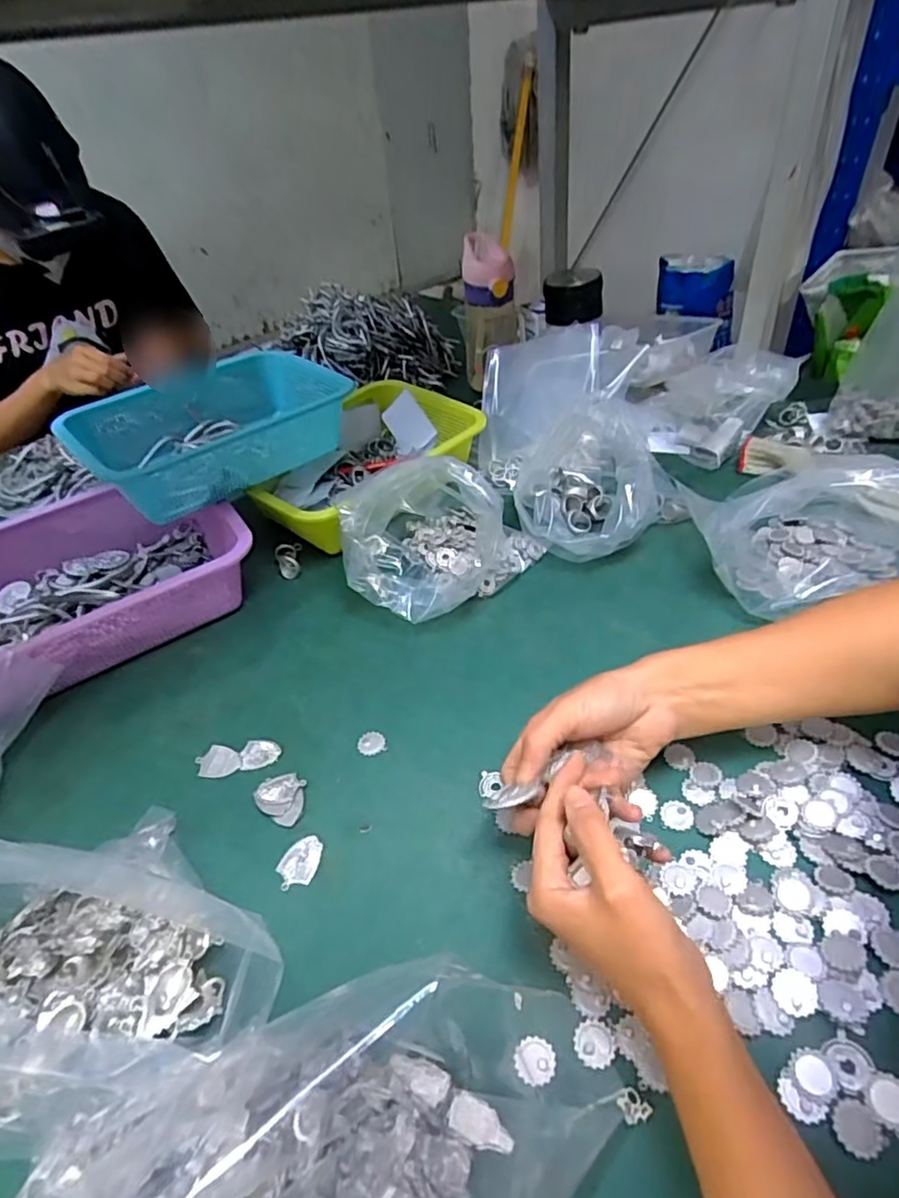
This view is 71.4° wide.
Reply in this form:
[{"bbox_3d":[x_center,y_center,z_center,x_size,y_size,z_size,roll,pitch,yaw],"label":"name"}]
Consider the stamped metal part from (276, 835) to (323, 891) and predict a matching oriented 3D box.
[{"bbox_3d":[-0.099,0.176,0.418,0.025,0.004,0.036,19,48,27],"label":"stamped metal part"}]

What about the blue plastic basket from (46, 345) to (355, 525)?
[{"bbox_3d":[-0.256,-0.184,0.672,0.263,0.074,0.176,-31,47,-25],"label":"blue plastic basket"}]

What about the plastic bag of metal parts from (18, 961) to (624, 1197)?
[{"bbox_3d":[-0.051,0.244,0.264,0.247,0.089,0.134,-21,43,-14],"label":"plastic bag of metal parts"}]

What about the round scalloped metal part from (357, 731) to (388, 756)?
[{"bbox_3d":[-0.061,0.111,0.485,0.022,0.004,0.021,-4,42,4],"label":"round scalloped metal part"}]

